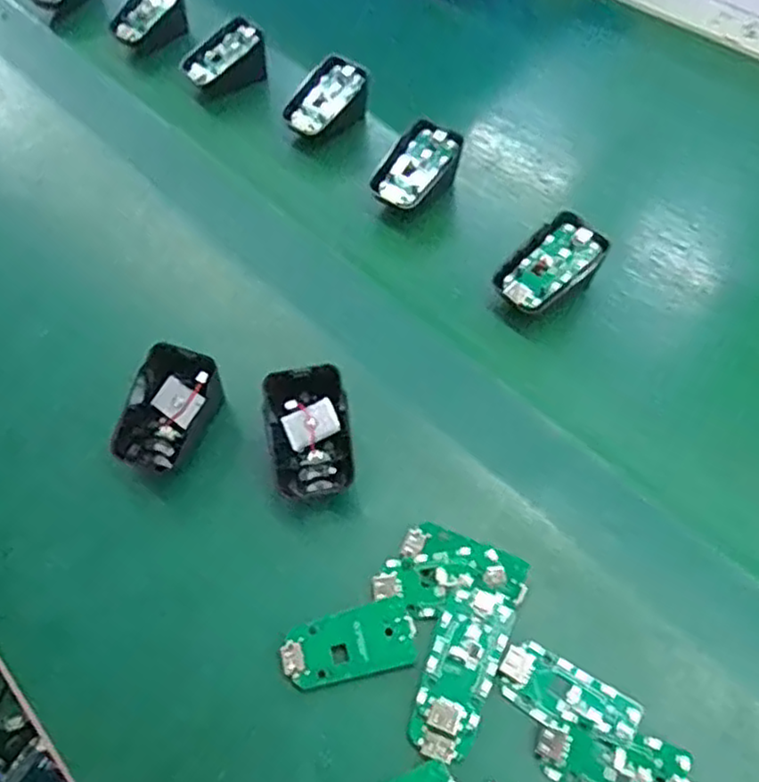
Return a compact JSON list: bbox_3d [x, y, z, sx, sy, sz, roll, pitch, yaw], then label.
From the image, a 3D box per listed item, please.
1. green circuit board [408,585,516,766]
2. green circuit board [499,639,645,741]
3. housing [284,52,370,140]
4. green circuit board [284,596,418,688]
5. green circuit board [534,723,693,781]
[{"bbox_3d":[0.038,0.130,0.330,0.031,0.006,0.077,19,60,14],"label":"green circuit board"},{"bbox_3d":[0.086,0.140,0.322,0.062,0.004,0.030,27,62,18],"label":"green circuit board"},{"bbox_3d":[-0.044,-0.228,0.563,0.070,0.043,0.044,-35,61,-19],"label":"housing"},{"bbox_3d":[-0.015,0.122,0.340,0.062,0.004,0.032,-13,63,-3],"label":"green circuit board"},{"bbox_3d":[0.101,0.163,0.306,0.063,0.005,0.029,13,59,11],"label":"green circuit board"}]

